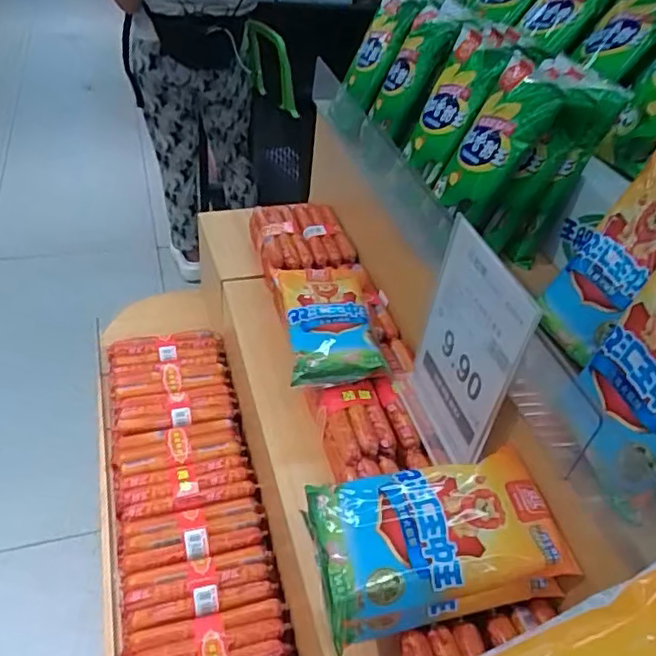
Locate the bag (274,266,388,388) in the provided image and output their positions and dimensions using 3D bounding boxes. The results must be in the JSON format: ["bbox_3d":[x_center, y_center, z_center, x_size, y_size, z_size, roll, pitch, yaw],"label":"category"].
[{"bbox_3d":[0.006,-0.016,0.764,0.120,0.037,0.222,-1,41,-10],"label":"bag"}]

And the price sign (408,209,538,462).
[{"bbox_3d":[0.128,0.030,0.594,0.011,0.224,0.141,-6,41,-20],"label":"price sign"}]

